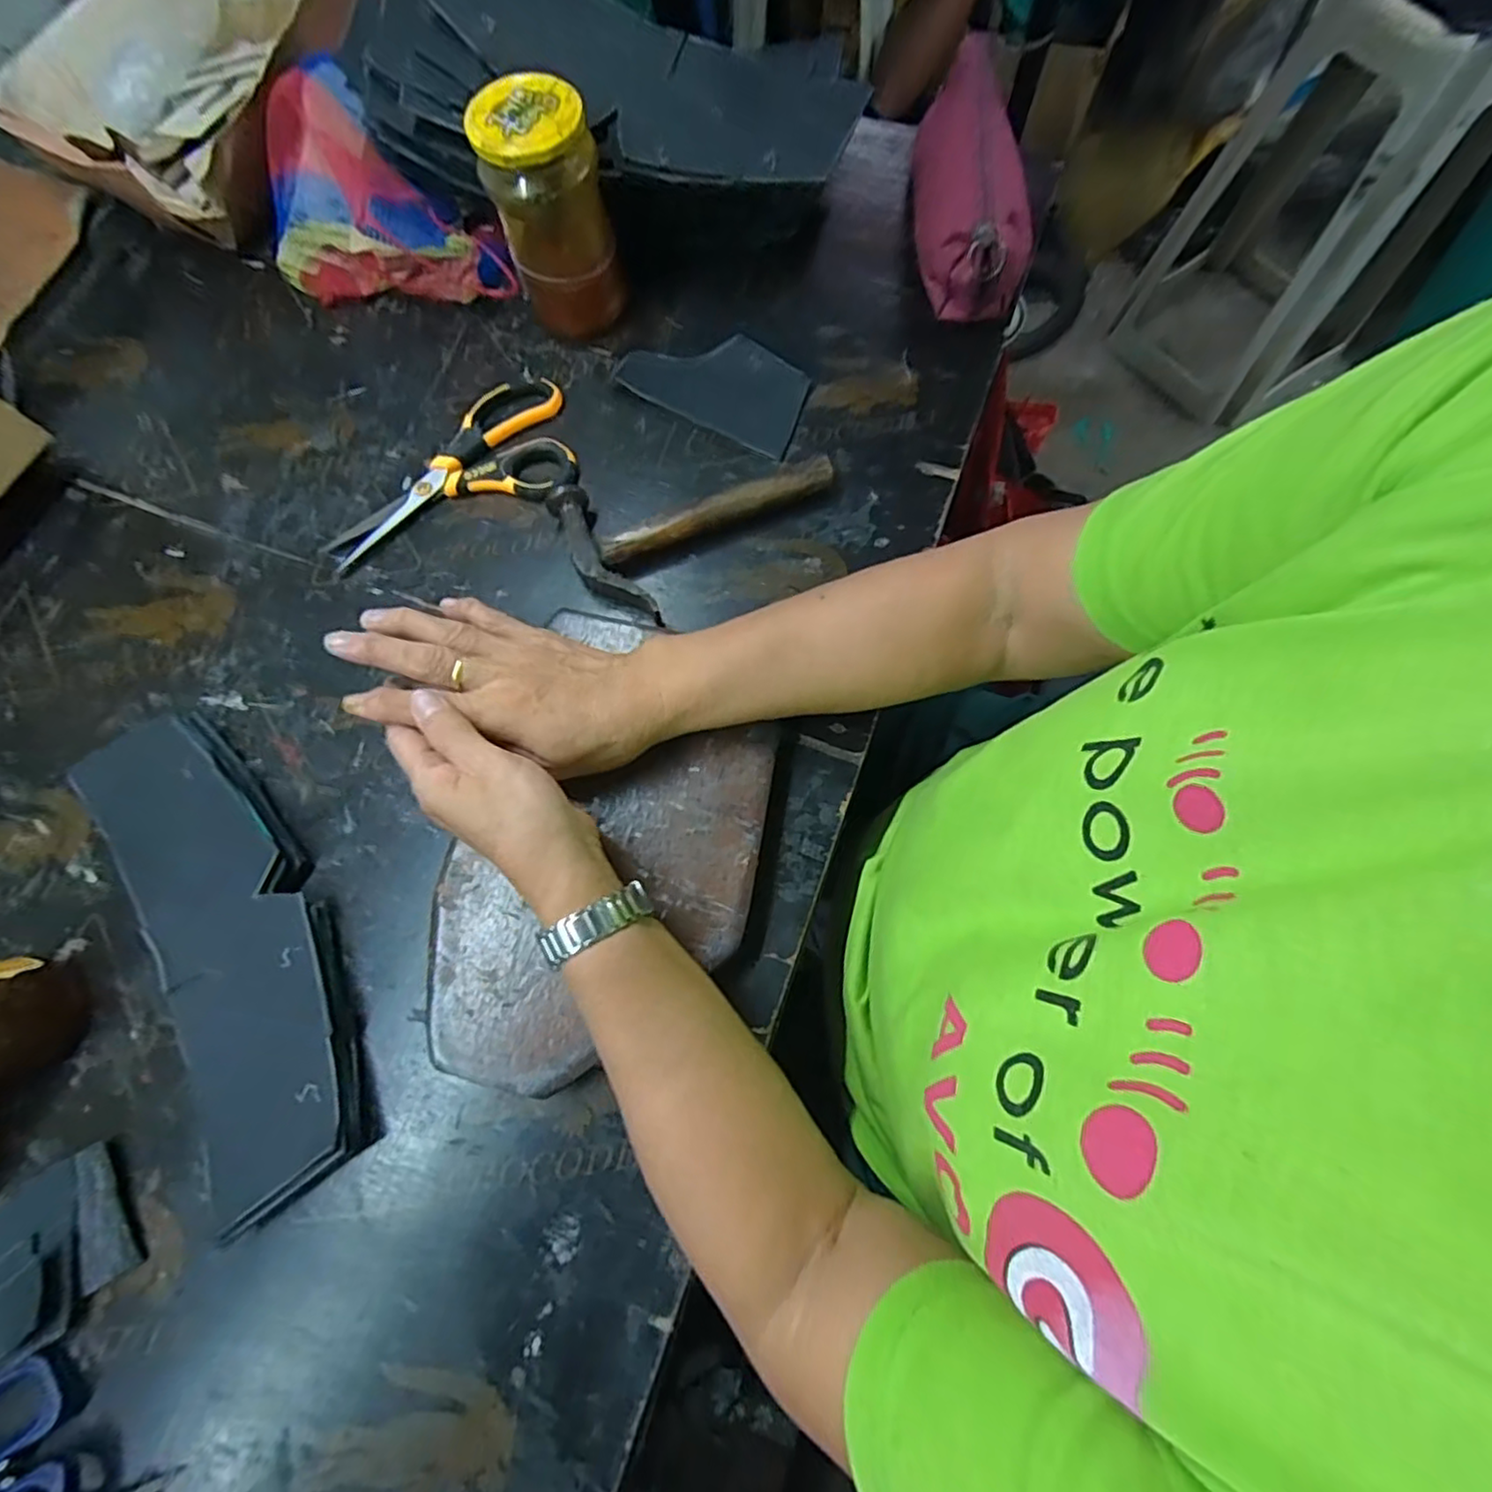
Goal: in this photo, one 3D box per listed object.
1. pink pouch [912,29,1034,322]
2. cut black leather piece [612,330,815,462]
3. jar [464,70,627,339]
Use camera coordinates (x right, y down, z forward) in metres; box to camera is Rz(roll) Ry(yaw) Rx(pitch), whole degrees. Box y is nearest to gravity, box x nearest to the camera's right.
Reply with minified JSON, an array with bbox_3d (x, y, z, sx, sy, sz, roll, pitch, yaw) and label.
[{"bbox_3d":[0.168,-0.419,0.493,0.071,0.079,0.197,1,73,3],"label":"pink pouch"},{"bbox_3d":[-0.020,-0.275,0.495,0.138,0.005,0.077,29,81,7],"label":"cut black leather piece"},{"bbox_3d":[-0.134,-0.367,0.469,0.074,0.137,0.067,-18,73,-3],"label":"jar"}]

